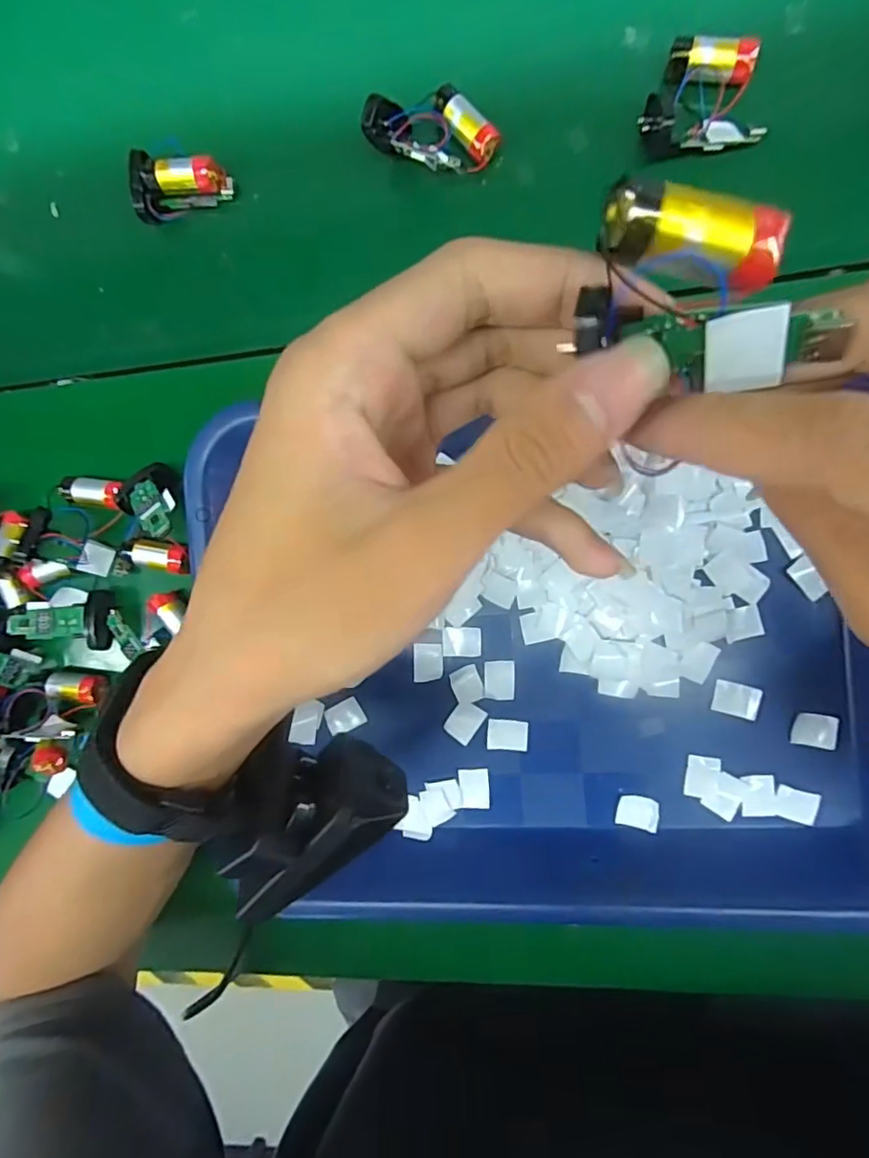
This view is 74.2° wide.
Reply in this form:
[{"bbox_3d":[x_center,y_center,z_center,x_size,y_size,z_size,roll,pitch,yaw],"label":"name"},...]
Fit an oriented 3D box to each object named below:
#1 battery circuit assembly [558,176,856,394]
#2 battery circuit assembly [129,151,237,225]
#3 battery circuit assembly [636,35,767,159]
[{"bbox_3d":[0.058,-0.060,0.122,0.051,0.021,0.032,10,92,7],"label":"battery circuit assembly"},{"bbox_3d":[-0.132,-0.206,0.304,0.048,0.020,0.032,0,91,5],"label":"battery circuit assembly"},{"bbox_3d":[0.122,-0.221,0.266,0.051,0.018,0.046,-5,90,5],"label":"battery circuit assembly"}]

